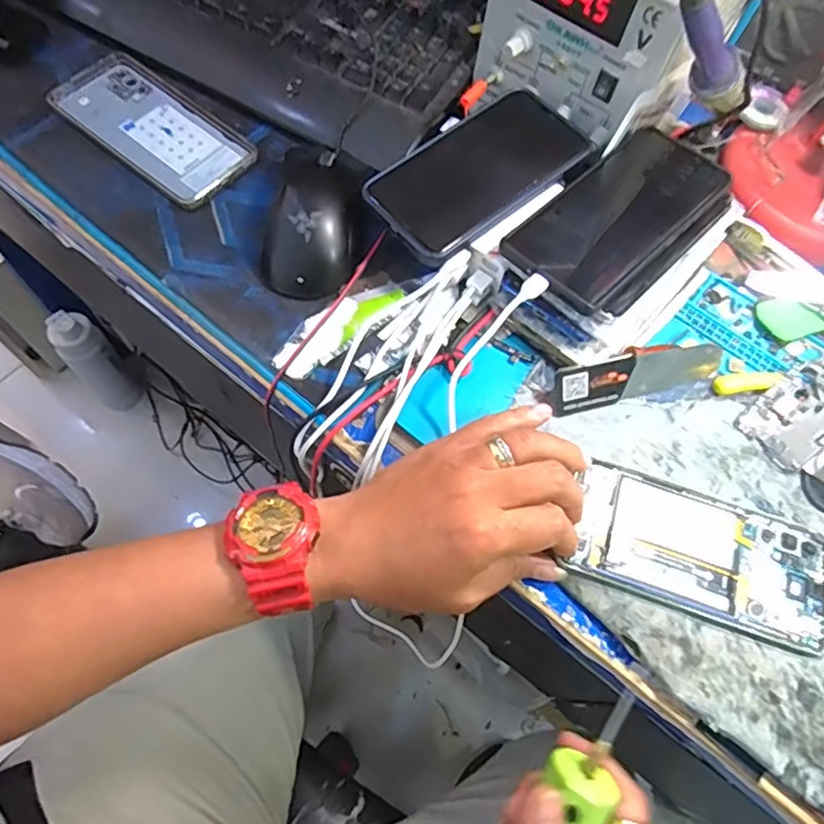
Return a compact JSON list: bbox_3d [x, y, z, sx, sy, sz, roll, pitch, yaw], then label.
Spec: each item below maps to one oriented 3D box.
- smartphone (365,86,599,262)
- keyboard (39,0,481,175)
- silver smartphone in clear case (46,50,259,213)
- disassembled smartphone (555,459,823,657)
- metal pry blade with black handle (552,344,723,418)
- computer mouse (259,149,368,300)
[{"bbox_3d":[0.049,-0.171,0.417,0.158,0.011,0.078,-39,74,-14],"label":"smartphone"},{"bbox_3d":[-0.158,-0.361,0.511,0.443,0.020,0.180,35,75,11],"label":"keyboard"},{"bbox_3d":[-0.203,-0.226,0.476,0.169,0.014,0.081,38,68,12],"label":"silver smartphone in clear case"},{"bbox_3d":[0.173,0.083,0.356,0.143,0.014,0.075,18,72,6],"label":"disassembled smartphone"},{"bbox_3d":[0.148,-0.024,0.394,0.115,0.005,0.032,-13,113,-9],"label":"metal pry blade with black handle"},{"bbox_3d":[-0.069,-0.137,0.430,0.069,0.032,0.109,10,65,0],"label":"computer mouse"}]

